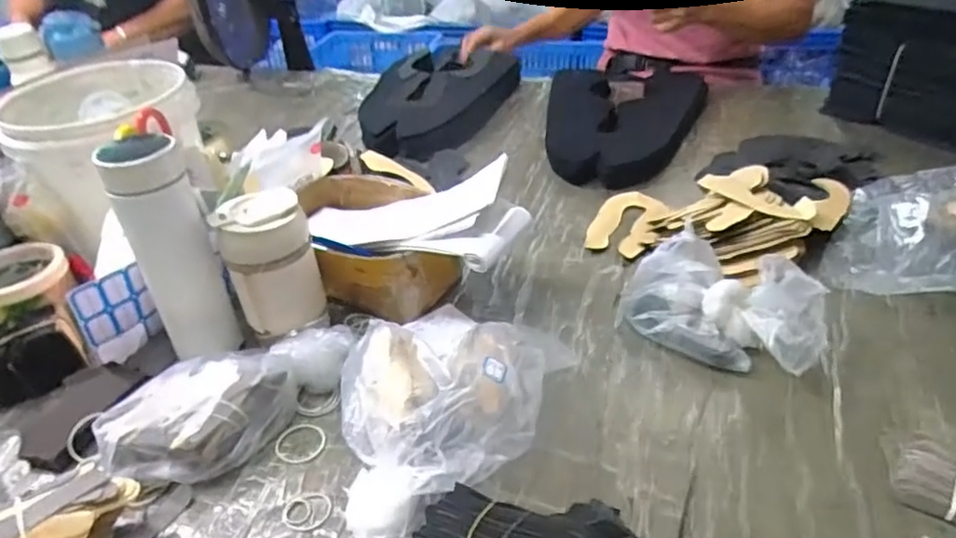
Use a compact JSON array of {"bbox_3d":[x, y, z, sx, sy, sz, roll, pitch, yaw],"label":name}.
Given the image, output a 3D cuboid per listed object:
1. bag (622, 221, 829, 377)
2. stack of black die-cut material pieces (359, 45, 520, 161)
[{"bbox_3d":[0.229,0.032,0.589,0.185,0.085,0.084,19,44,30],"label":"bag"},{"bbox_3d":[-0.086,-0.300,1.073,0.209,0.088,0.313,12,41,23],"label":"stack of black die-cut material pieces"}]

